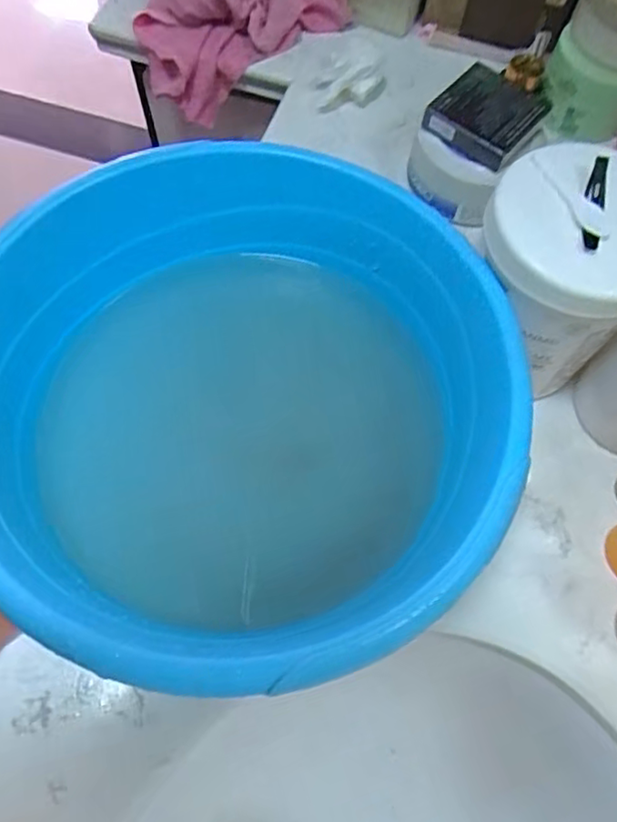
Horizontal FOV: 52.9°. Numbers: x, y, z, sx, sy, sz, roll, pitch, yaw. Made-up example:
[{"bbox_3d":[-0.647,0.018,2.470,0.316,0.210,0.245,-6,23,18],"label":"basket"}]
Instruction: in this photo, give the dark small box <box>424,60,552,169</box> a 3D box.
[{"bbox_3d":[0.135,-0.226,0.472,0.070,0.021,0.068,39,71,15],"label":"dark small box"}]

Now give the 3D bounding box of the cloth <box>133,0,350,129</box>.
[{"bbox_3d":[-0.067,-0.374,0.600,0.188,0.134,0.071,-26,69,-12],"label":"cloth"}]

